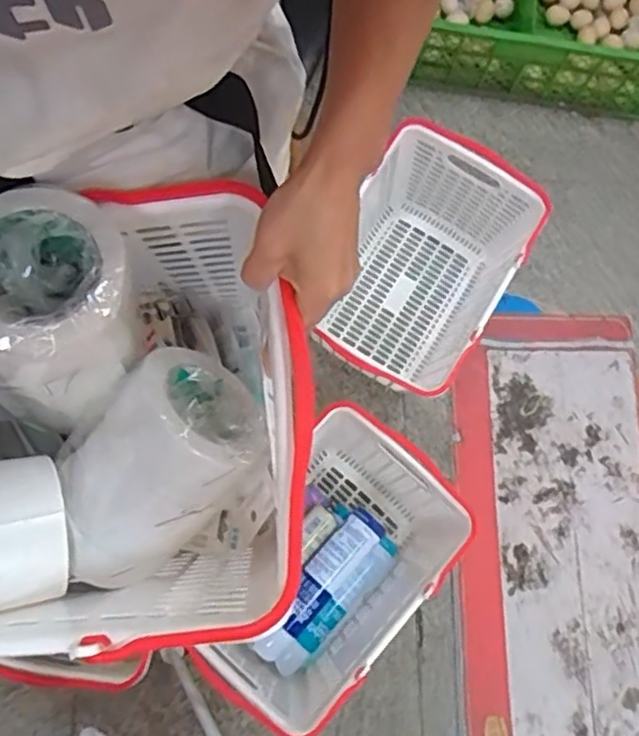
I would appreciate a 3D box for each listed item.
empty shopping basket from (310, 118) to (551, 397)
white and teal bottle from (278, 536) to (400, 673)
[{"bbox_3d":[0.197,-0.189,1.312,0.316,0.250,0.406,28,78,6],"label":"empty shopping basket"},{"bbox_3d":[0.031,0.406,1.158,0.048,0.064,0.282,42,78,6],"label":"white and teal bottle"}]

